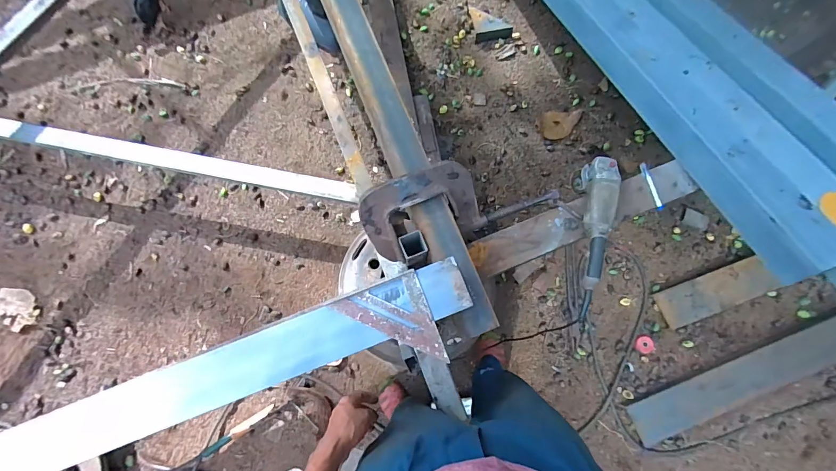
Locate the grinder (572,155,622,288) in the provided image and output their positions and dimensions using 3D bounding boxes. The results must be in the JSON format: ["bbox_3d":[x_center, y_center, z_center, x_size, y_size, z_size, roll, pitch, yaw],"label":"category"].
[{"bbox_3d":[0.444,-0.029,0.939,0.078,0.111,0.338,6,77,0],"label":"grinder"}]

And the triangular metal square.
[{"bbox_3d":[-0.052,0.165,0.671,0.159,0.014,0.163,-21,78,-6],"label":"triangular metal square"}]

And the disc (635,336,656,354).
[{"bbox_3d":[0.808,0.389,1.333,0.069,0.006,0.060,-10,76,-2],"label":"disc"}]

